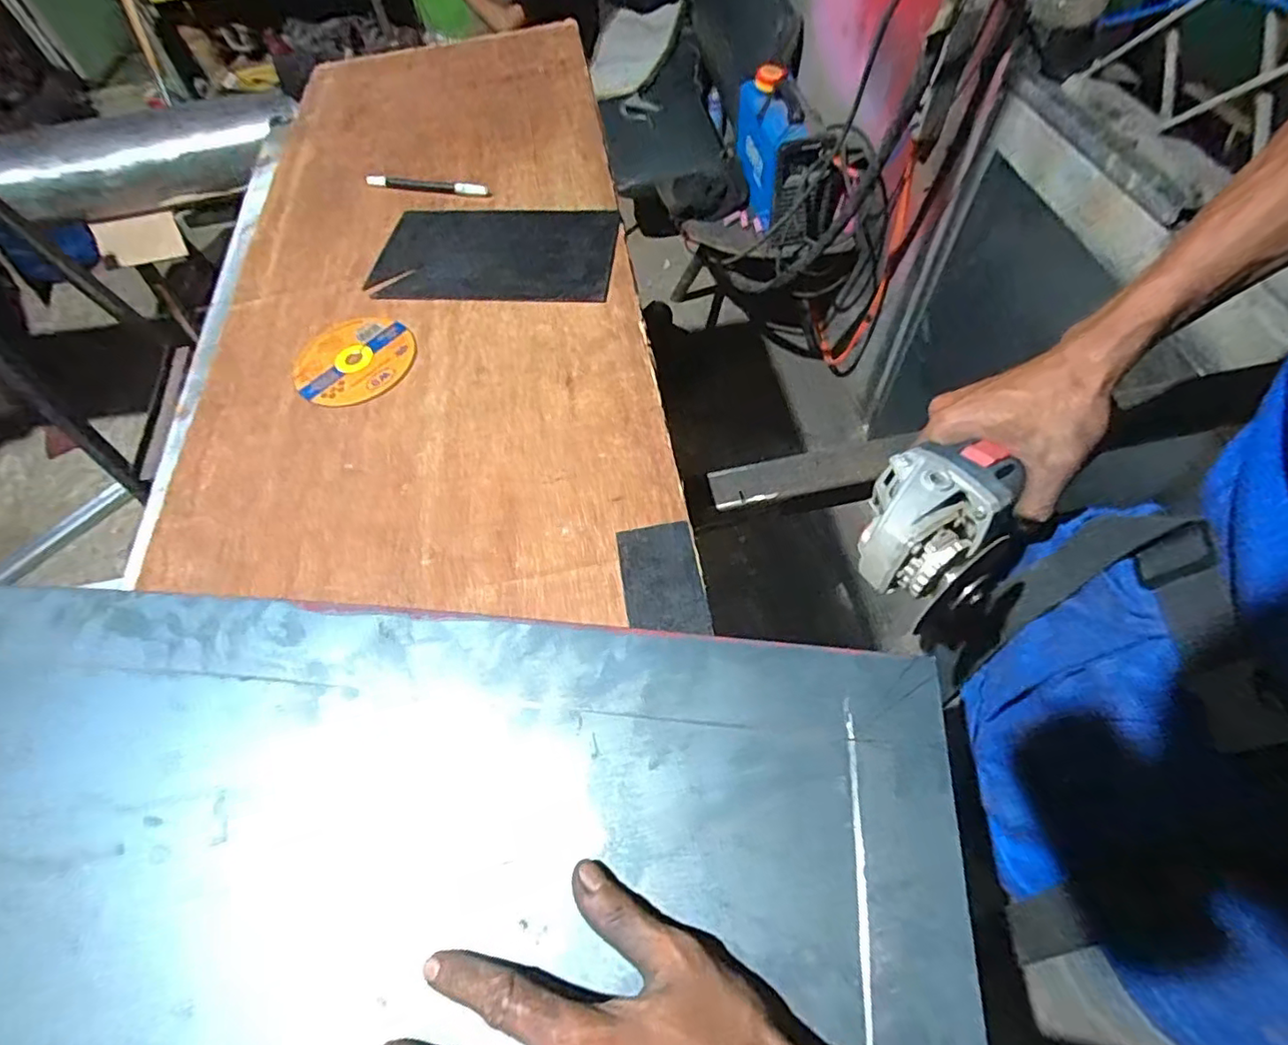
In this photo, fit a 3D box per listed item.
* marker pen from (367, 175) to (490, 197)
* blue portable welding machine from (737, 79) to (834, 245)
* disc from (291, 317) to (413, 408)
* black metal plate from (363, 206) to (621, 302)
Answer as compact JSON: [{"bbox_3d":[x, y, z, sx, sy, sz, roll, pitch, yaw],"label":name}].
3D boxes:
[{"bbox_3d":[-0.234,-0.362,0.641,0.144,0.013,0.014,12,60,12],"label":"marker pen"},{"bbox_3d":[0.315,-0.867,1.415,0.125,0.190,0.380,-13,58,-3],"label":"blue portable welding machine"},{"bbox_3d":[-0.246,-0.139,0.508,0.098,0.006,0.098,-1,62,2],"label":"disc"},{"bbox_3d":[-0.143,-0.266,0.573,0.226,0.006,0.153,1,59,5],"label":"black metal plate"}]

